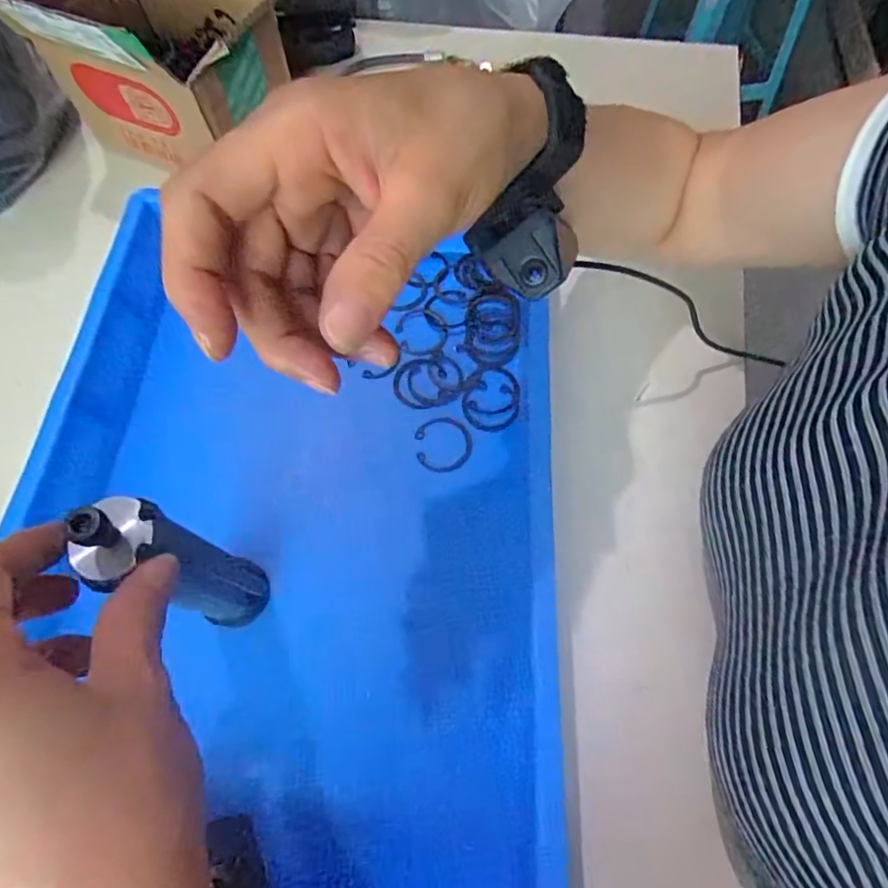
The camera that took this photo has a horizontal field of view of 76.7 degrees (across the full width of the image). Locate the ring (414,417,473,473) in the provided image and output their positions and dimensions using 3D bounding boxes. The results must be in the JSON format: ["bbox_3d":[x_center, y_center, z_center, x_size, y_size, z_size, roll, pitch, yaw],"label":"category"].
[{"bbox_3d":[0.000,-0.002,0.351,0.035,0.004,0.036,-1,64,2],"label":"ring"}]

